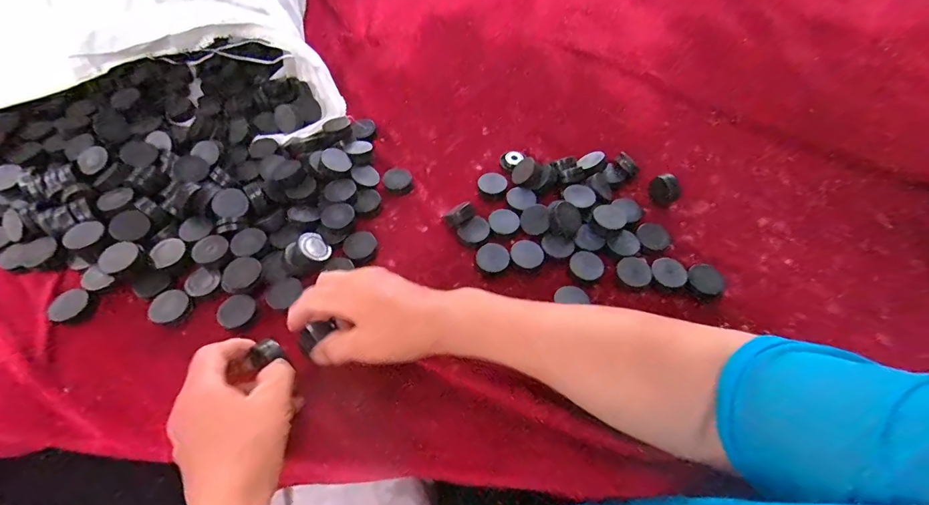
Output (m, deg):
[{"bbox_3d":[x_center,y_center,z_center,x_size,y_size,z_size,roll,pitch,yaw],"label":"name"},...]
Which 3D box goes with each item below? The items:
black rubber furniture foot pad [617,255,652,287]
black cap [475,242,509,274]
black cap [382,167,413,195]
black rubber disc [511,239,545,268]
[{"bbox_3d":[0.165,0.018,0.384,0.031,0.004,0.031,20,58,13],"label":"black rubber furniture foot pad"},{"bbox_3d":[0.028,0.005,0.394,0.031,0.005,0.033,0,56,0],"label":"black cap"},{"bbox_3d":[-0.076,-0.081,0.450,0.032,0.006,0.036,-9,56,-6],"label":"black cap"},{"bbox_3d":[0.062,0.001,0.393,0.031,0.004,0.032,0,56,0],"label":"black rubber disc"}]

